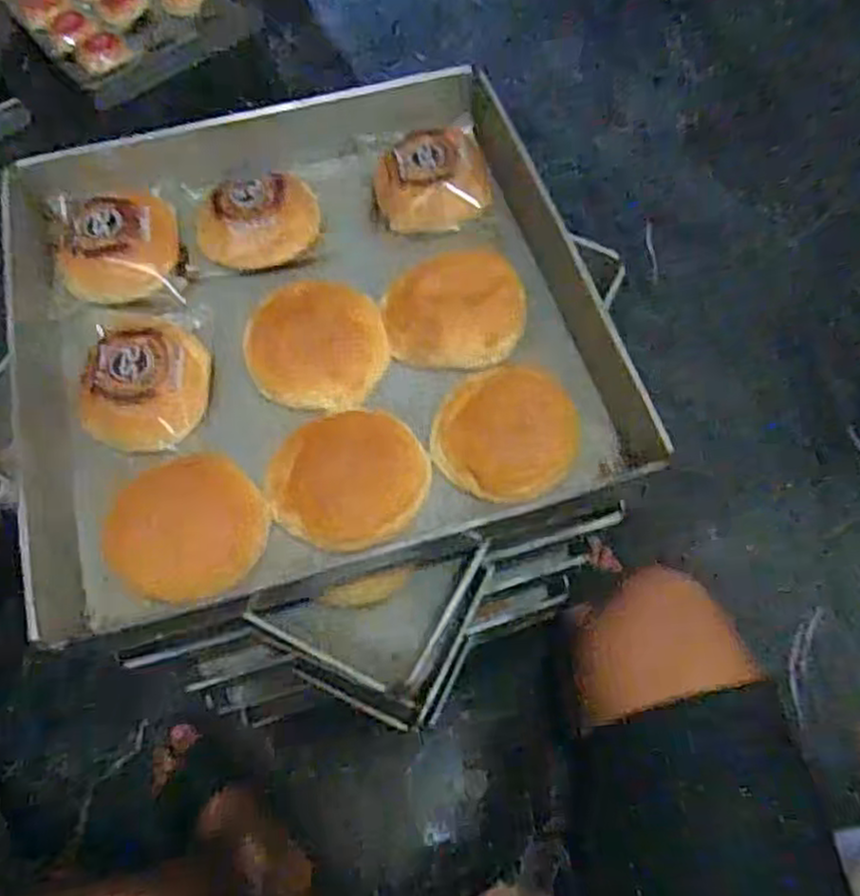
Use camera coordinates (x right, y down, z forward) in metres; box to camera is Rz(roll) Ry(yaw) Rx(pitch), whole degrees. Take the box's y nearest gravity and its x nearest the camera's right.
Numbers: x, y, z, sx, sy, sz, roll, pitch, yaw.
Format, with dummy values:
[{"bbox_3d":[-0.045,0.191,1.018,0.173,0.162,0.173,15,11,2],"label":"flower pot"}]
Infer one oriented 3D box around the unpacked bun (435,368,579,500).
[{"bbox_3d":[0.054,-0.012,0.519,0.102,0.036,0.091,16,65,9],"label":"unpacked bun"}]

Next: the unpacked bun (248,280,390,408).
[{"bbox_3d":[-0.087,-0.079,0.557,0.106,0.032,0.095,4,64,3],"label":"unpacked bun"}]

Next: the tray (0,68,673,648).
[{"bbox_3d":[-0.098,-0.114,0.582,0.444,0.052,0.442,-14,64,-6],"label":"tray"}]

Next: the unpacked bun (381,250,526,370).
[{"bbox_3d":[0.021,-0.110,0.570,0.112,0.049,0.097,-10,64,-4],"label":"unpacked bun"}]

